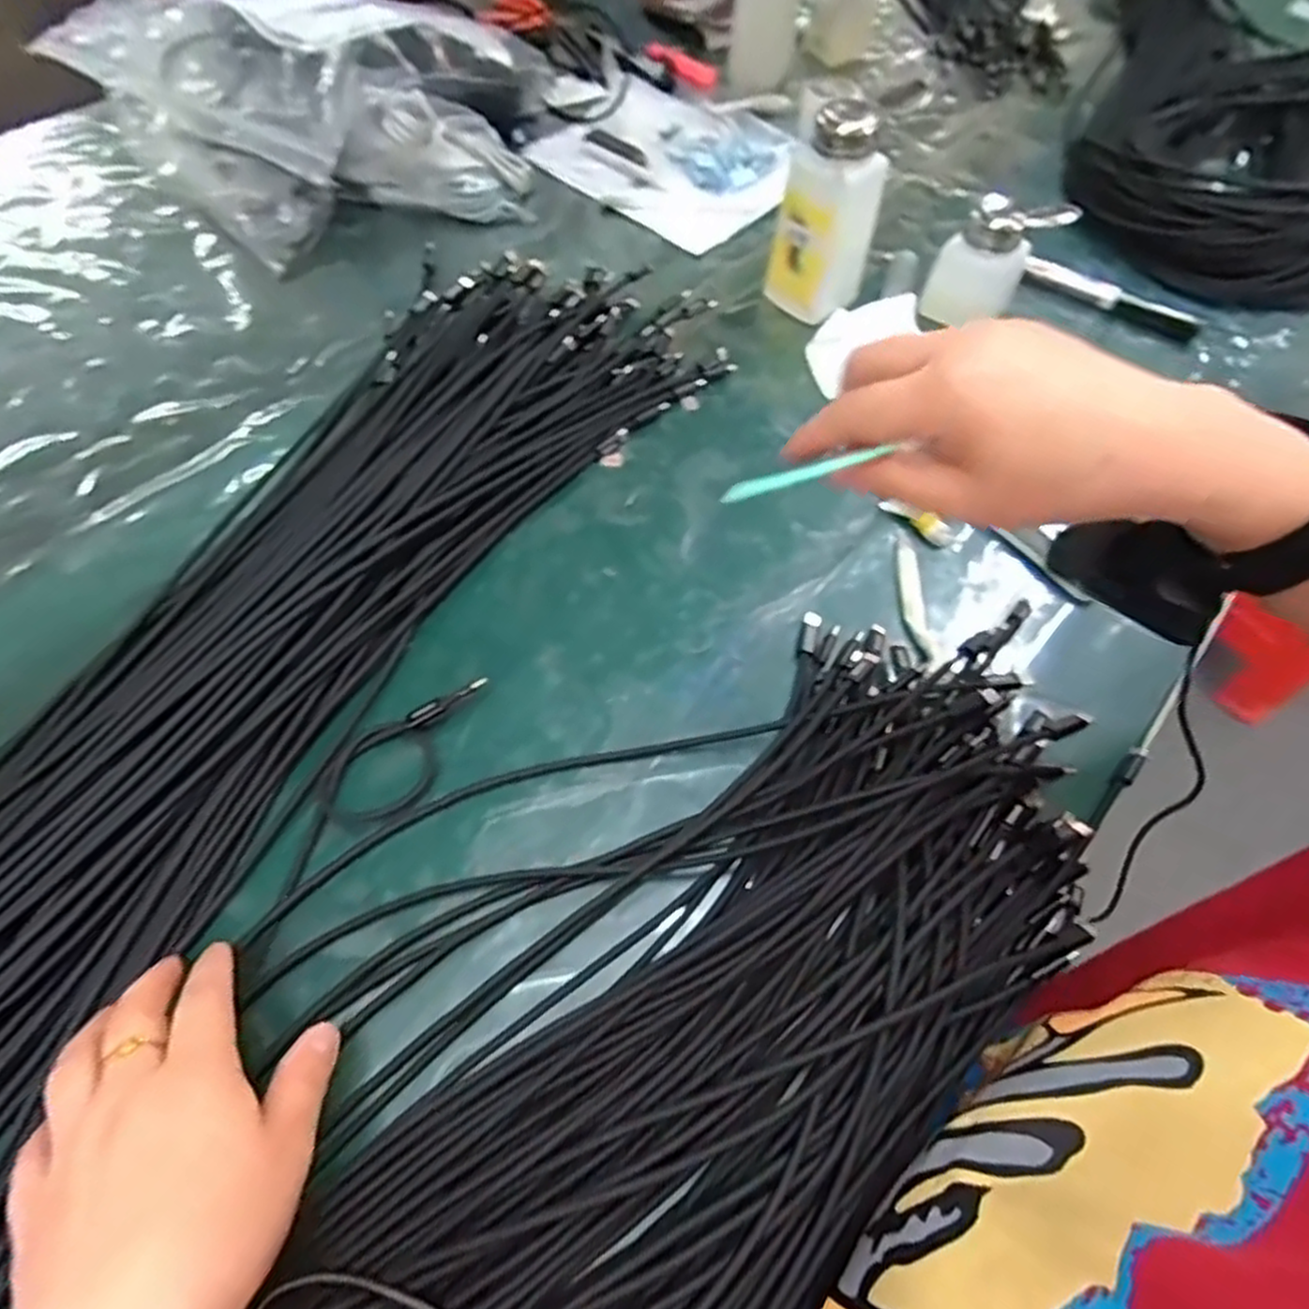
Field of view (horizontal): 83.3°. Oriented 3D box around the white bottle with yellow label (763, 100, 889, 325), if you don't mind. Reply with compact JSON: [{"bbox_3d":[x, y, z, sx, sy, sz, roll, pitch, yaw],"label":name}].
[{"bbox_3d":[0.120,-0.297,0.503,0.054,0.121,0.044,-28,64,-17],"label":"white bottle with yellow label"}]

